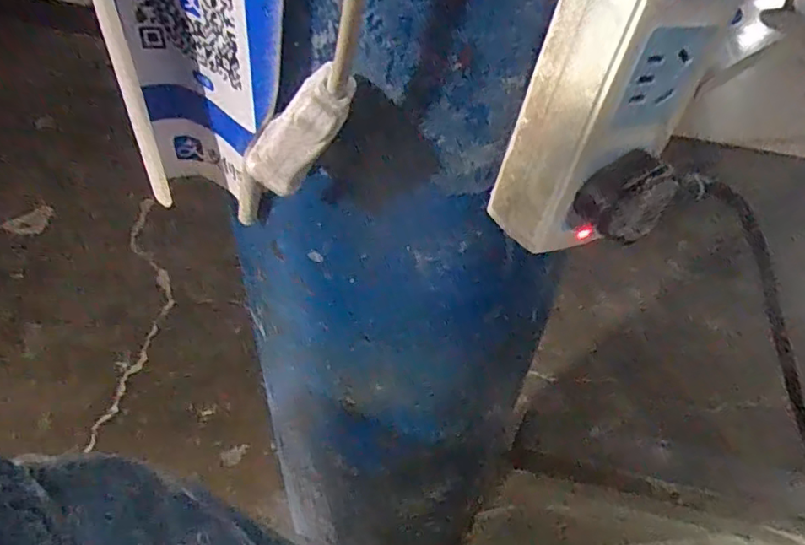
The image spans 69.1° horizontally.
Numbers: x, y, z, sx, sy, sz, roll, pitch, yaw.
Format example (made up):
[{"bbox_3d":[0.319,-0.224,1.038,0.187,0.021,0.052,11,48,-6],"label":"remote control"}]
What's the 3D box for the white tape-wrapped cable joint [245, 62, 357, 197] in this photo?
[{"bbox_3d":[-0.035,-0.045,0.196,0.018,0.049,0.019,28,39,-28],"label":"white tape-wrapped cable joint"}]

